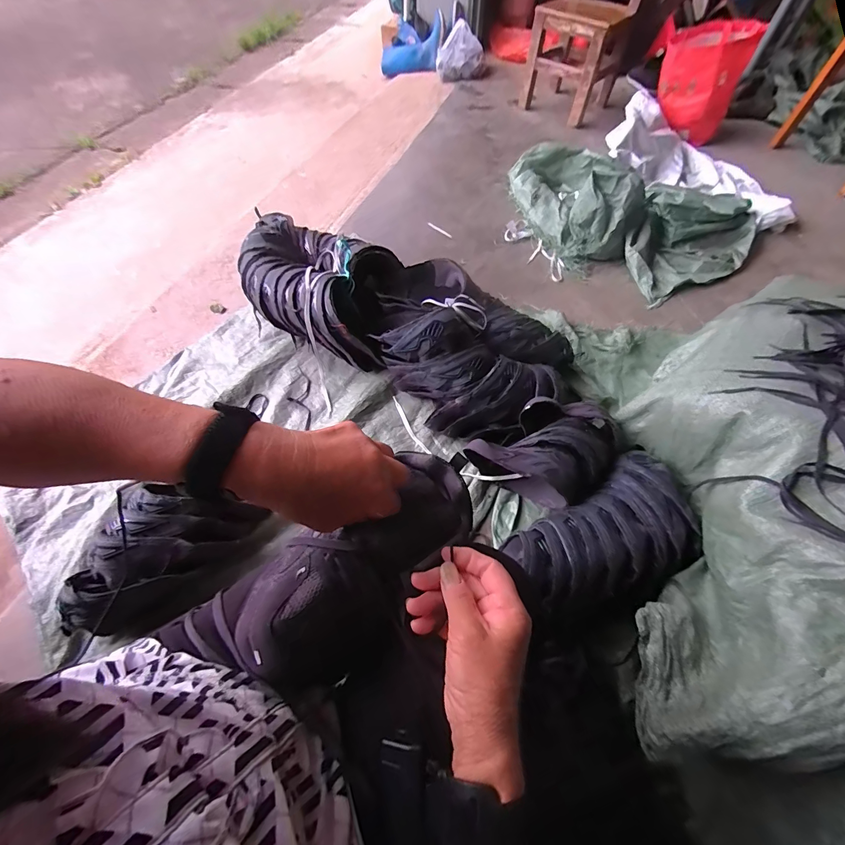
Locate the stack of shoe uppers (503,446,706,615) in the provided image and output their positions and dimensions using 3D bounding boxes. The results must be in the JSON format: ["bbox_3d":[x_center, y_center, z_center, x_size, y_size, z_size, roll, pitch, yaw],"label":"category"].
[{"bbox_3d":[0.326,0.196,0.641,0.342,0.095,0.195,-30,64,-15],"label":"stack of shoe uppers"}]

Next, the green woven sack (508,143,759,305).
[{"bbox_3d":[0.646,-0.729,1.224,0.793,0.180,0.588,37,67,19],"label":"green woven sack"}]

